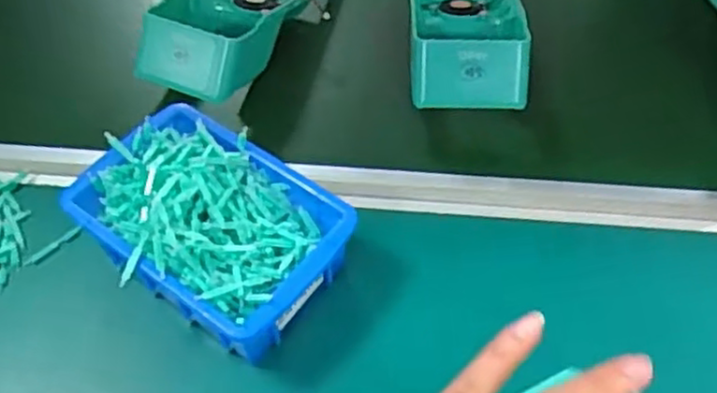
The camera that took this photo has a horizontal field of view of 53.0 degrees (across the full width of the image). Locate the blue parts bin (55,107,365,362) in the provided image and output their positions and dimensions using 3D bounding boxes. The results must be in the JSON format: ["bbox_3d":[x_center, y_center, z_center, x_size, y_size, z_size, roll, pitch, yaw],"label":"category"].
[{"bbox_3d":[-0.083,0.018,0.406,0.143,0.062,0.102,31,62,19],"label":"blue parts bin"}]

